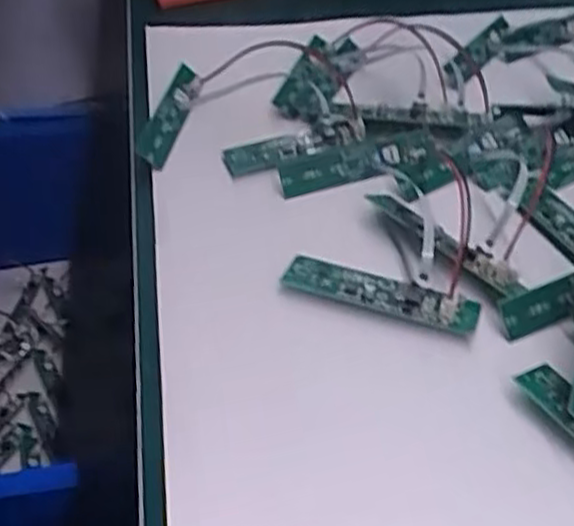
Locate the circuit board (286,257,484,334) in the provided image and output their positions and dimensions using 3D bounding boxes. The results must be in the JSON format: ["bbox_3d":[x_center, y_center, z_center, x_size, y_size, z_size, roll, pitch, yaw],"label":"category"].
[{"bbox_3d":[0.040,0.012,0.319,0.081,0.008,0.021,17,46,12],"label":"circuit board"}]

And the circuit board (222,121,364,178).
[{"bbox_3d":[0.004,-0.060,0.391,0.074,0.009,0.021,-16,48,-19],"label":"circuit board"}]

